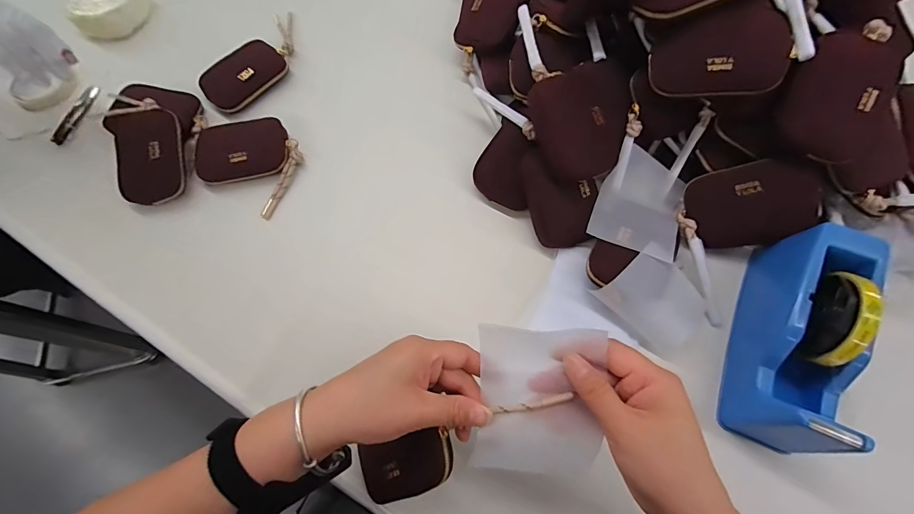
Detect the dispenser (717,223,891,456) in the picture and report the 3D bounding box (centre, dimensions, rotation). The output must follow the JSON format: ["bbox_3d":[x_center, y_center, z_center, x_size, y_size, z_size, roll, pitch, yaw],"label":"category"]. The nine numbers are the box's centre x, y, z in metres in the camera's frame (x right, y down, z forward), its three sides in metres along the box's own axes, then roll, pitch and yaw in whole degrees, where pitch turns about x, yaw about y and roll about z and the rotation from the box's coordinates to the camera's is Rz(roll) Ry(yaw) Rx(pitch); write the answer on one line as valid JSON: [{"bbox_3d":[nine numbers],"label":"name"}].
[{"bbox_3d":[0.324,0.076,0.359,0.071,0.100,0.202,23,72,11],"label":"dispenser"}]

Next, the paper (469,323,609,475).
[{"bbox_3d":[0.060,0.107,0.284,0.088,0.018,0.111,0,93,4],"label":"paper"}]

